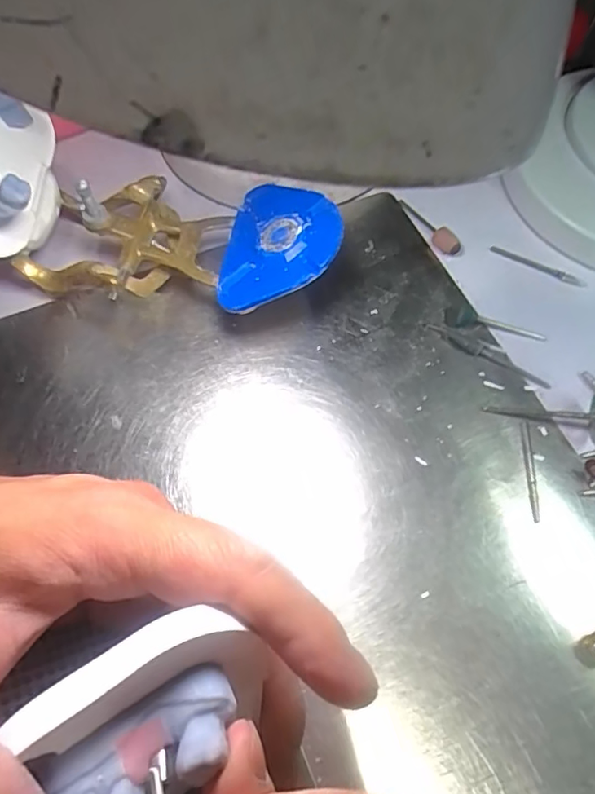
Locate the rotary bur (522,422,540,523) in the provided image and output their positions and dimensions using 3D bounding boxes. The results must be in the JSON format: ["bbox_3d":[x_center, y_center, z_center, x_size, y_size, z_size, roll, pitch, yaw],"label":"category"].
[{"bbox_3d":[0.098,0.030,0.225,0.004,0.004,0.043,4,65,2],"label":"rotary bur"}]

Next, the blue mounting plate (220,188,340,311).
[{"bbox_3d":[-0.007,-0.065,0.227,0.050,0.005,0.062,0,68,25],"label":"blue mounting plate"}]

